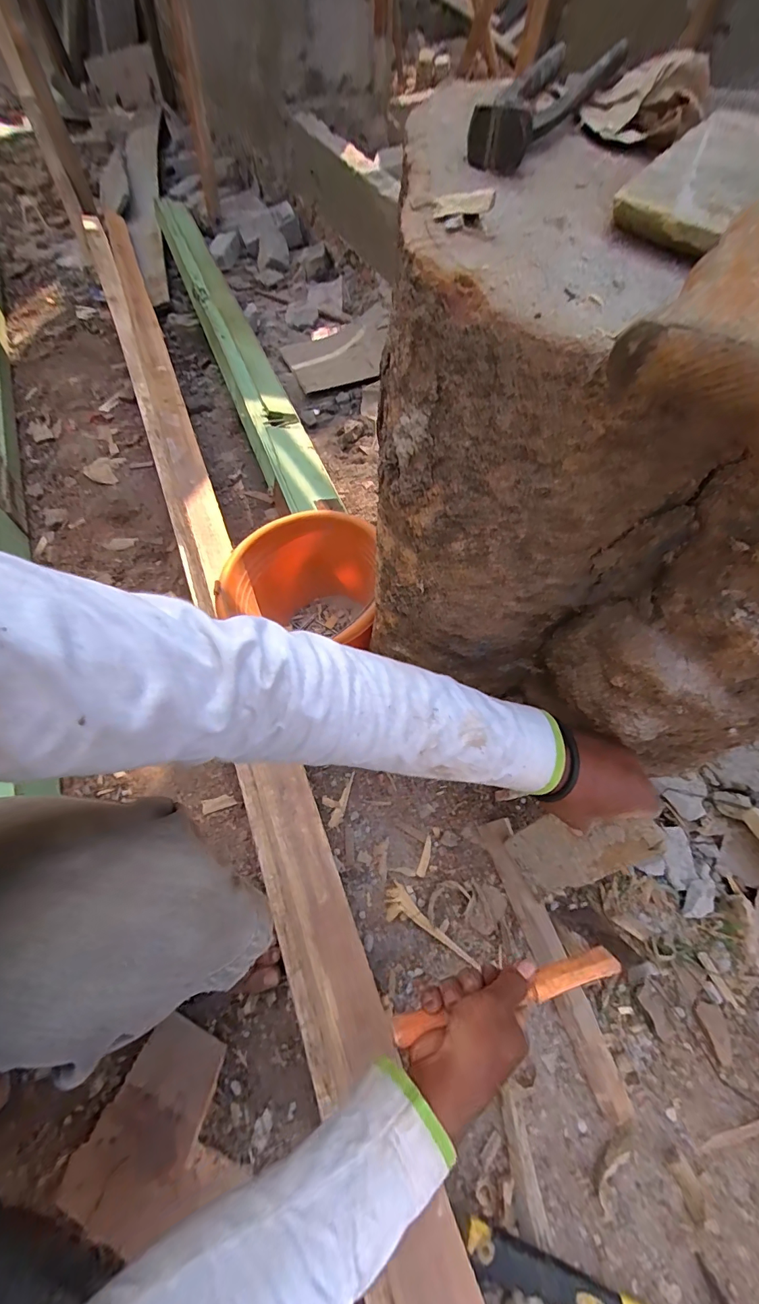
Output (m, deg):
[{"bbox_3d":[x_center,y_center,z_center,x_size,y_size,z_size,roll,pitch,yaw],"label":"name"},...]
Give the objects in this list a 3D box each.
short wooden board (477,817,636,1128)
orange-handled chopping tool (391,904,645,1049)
[{"bbox_3d":[0.204,0.359,0.519,0.038,0.025,0.303,-17,63,-8],"label":"short wooden board"},{"bbox_3d":[0.137,0.321,0.428,0.272,0.079,0.053,-5,60,-23],"label":"orange-handled chopping tool"}]

